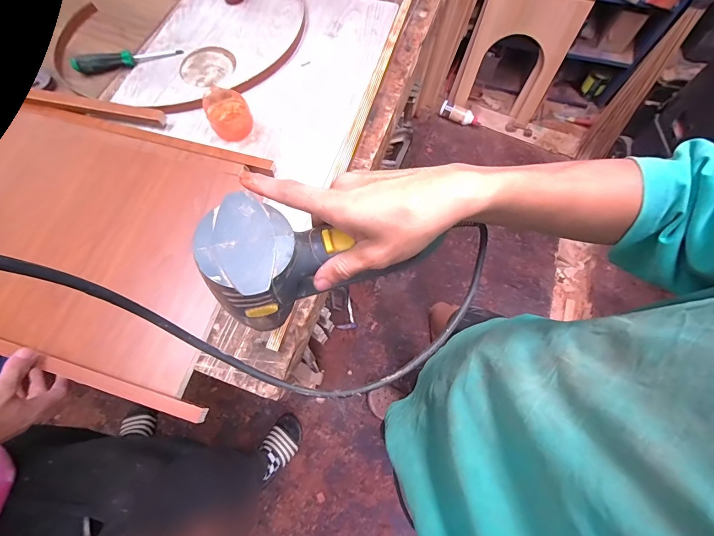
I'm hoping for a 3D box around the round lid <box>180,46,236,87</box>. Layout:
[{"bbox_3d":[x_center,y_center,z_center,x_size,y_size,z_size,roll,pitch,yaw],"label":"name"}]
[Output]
[{"bbox_3d":[-0.314,-0.425,0.728,0.102,0.010,0.106,0,69,1],"label":"round lid"}]

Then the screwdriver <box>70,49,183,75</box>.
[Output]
[{"bbox_3d":[-0.473,-0.435,0.710,0.204,0.028,0.028,-18,69,-6],"label":"screwdriver"}]

